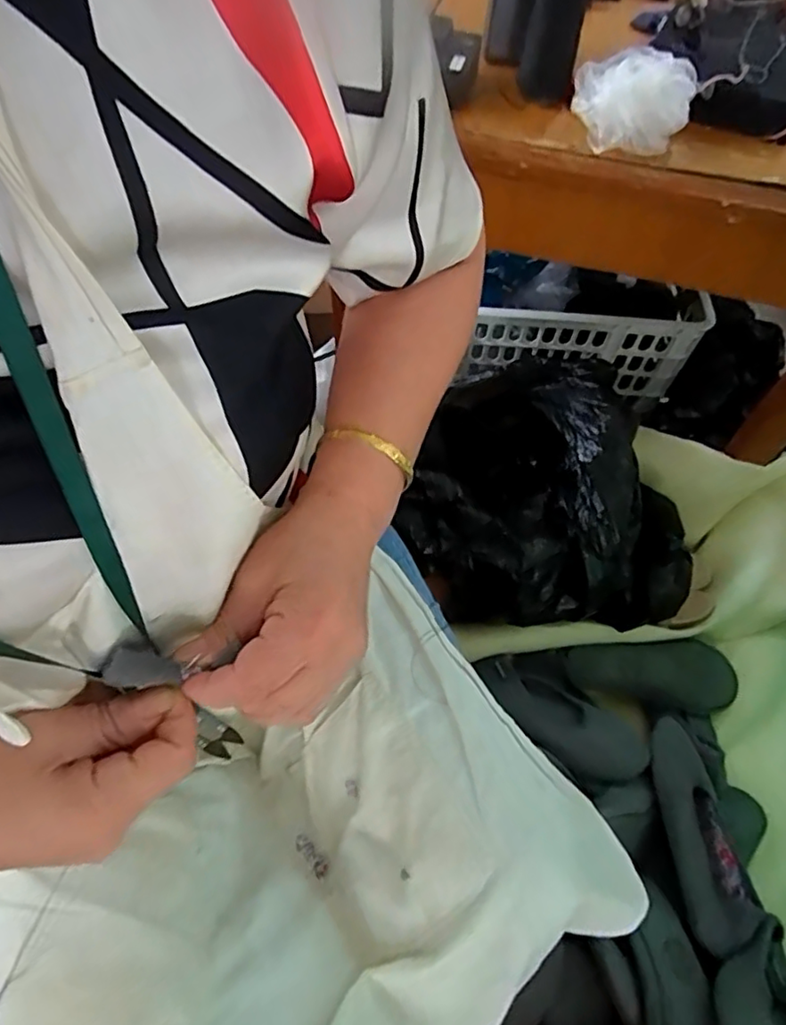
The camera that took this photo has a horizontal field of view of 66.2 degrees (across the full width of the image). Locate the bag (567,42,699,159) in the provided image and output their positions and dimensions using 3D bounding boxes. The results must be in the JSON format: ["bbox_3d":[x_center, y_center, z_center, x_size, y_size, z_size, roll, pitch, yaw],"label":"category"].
[{"bbox_3d":[0.207,-0.360,0.524,0.100,0.050,0.080,22,62,10],"label":"bag"}]

